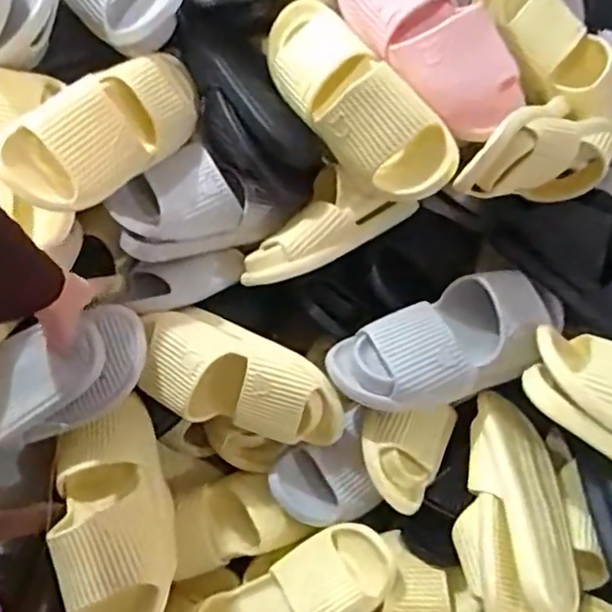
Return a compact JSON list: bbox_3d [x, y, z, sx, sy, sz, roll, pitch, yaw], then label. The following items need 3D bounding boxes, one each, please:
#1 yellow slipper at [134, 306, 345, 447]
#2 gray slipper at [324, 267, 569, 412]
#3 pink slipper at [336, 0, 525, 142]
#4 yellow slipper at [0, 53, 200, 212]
[{"bbox_3d":[-0.072,0.086,0.716,0.239,0.078,0.118,24,67,7],"label":"yellow slipper"},{"bbox_3d":[0.168,0.039,0.718,0.281,0.065,0.123,-23,70,-13],"label":"gray slipper"},{"bbox_3d":[0.133,-0.307,0.718,0.108,0.085,0.283,-42,71,9],"label":"pink slipper"},{"bbox_3d":[-0.201,-0.196,0.664,0.086,0.090,0.258,37,55,12],"label":"yellow slipper"}]

